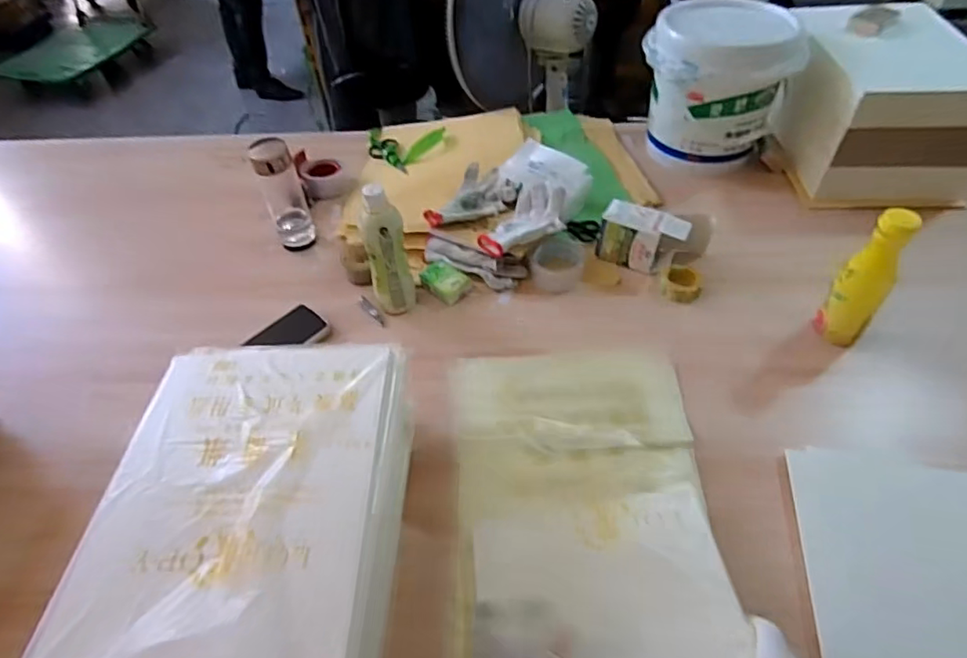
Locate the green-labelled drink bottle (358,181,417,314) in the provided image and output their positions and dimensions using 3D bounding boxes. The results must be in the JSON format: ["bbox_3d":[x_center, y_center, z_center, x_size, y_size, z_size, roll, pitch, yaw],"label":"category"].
[{"bbox_3d":[-0.146,-0.113,0.848,0.064,0.205,0.054,-13,48,-8],"label":"green-labelled drink bottle"}]

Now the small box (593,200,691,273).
[{"bbox_3d":[0.265,-0.155,0.936,0.137,0.073,0.062,19,52,20],"label":"small box"}]

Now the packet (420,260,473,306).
[{"bbox_3d":[-0.065,-0.079,0.931,0.057,0.029,0.080,-37,56,-26],"label":"packet"}]

